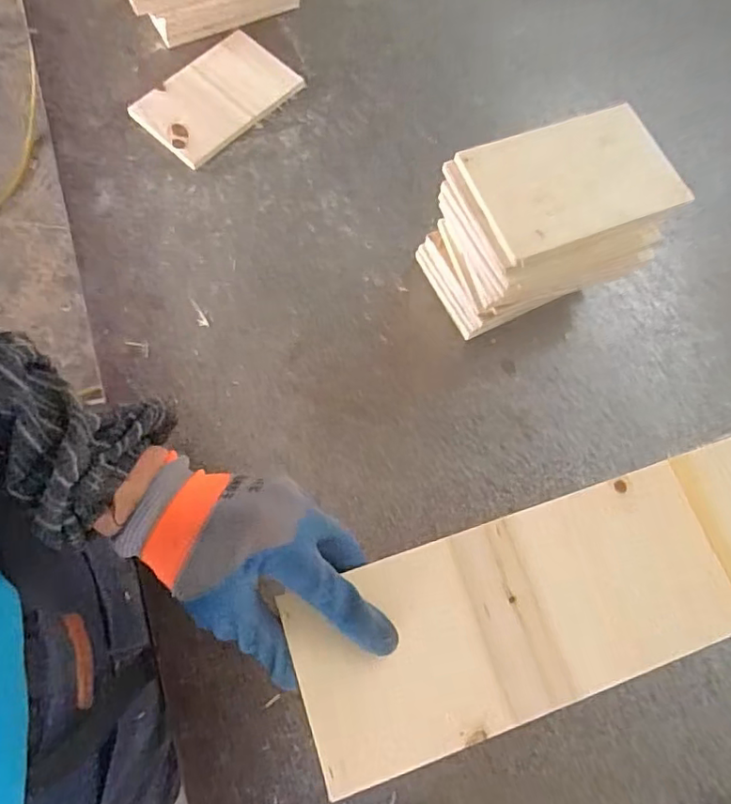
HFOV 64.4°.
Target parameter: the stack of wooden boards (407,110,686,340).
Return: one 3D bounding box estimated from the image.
[{"bbox_3d":[0.174,-0.169,0.589,0.196,0.171,0.128,-21,75,-9],"label":"stack of wooden boards"}]

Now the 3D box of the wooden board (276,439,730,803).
[{"bbox_3d":[0.128,0.123,0.370,0.345,0.010,0.114,-18,73,-11],"label":"wooden board"}]

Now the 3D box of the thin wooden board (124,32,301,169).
[{"bbox_3d":[-0.179,-0.369,0.700,0.112,0.015,0.177,43,72,9],"label":"thin wooden board"}]

